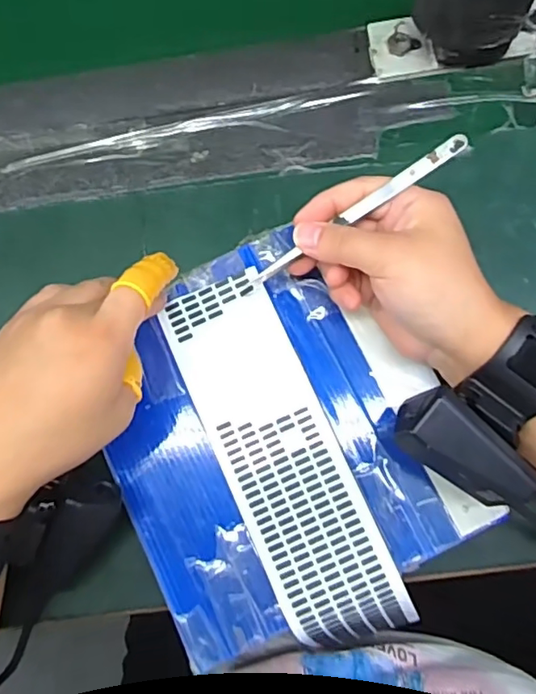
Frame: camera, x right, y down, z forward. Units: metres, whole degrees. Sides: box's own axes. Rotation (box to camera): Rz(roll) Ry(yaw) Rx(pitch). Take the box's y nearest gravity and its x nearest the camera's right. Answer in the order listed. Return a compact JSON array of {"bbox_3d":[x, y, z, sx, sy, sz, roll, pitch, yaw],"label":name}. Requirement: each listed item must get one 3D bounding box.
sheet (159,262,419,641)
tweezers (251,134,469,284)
[{"bbox_3d":[0.007,0.059,0.323,0.065,0.006,0.209,-25,80,1],"label":"sheet"},{"bbox_3d":[0.046,-0.071,0.301,0.129,0.004,0.009,-32,82,15],"label":"tweezers"}]

